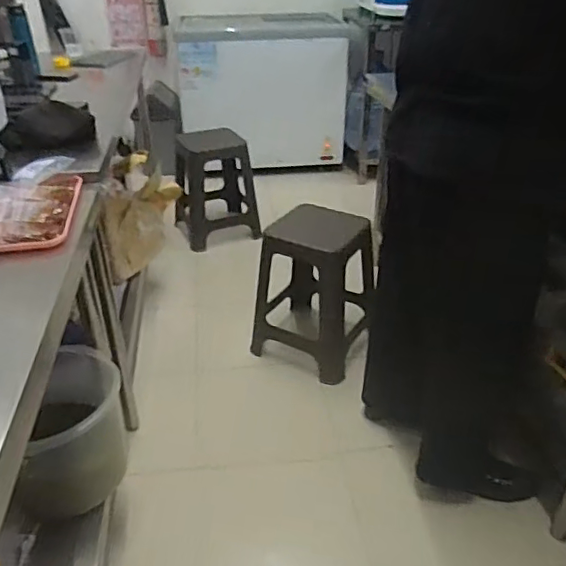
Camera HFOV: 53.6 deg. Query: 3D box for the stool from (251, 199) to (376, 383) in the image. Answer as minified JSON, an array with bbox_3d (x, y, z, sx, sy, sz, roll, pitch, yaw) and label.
[{"bbox_3d":[0.116,0.022,1.915,0.345,0.496,0.335,17,36,26],"label":"stool"}]

